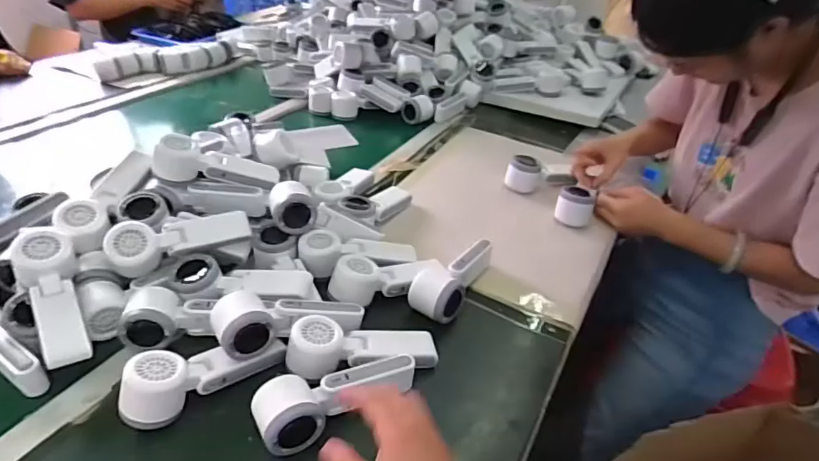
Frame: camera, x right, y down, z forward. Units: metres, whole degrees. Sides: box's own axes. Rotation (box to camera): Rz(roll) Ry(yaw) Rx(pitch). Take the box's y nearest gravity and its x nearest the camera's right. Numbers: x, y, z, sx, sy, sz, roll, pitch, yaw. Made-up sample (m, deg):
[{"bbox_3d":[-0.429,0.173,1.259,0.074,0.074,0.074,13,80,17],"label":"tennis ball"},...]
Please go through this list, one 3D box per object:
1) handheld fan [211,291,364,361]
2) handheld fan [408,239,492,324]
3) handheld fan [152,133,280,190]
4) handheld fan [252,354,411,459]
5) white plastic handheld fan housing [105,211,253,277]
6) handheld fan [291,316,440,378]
[{"bbox_3d":[-0.136,0.098,0.588,0.166,0.051,0.070,1,34,-30],"label":"handheld fan"},{"bbox_3d":[0.060,0.057,0.694,0.060,0.051,0.164,22,39,22],"label":"handheld fan"},{"bbox_3d":[-0.265,-0.099,0.723,0.165,0.065,0.063,3,35,-1],"label":"handheld fan"},{"bbox_3d":[-0.070,0.173,0.527,0.164,0.051,0.062,-12,39,-23],"label":"handheld fan"},{"bbox_3d":[-0.287,0.010,0.653,0.163,0.054,0.046,-20,41,-30],"label":"white plastic handheld fan housing"},{"bbox_3d":[-0.053,0.138,0.584,0.166,0.049,0.065,6,33,-25],"label":"handheld fan"}]

